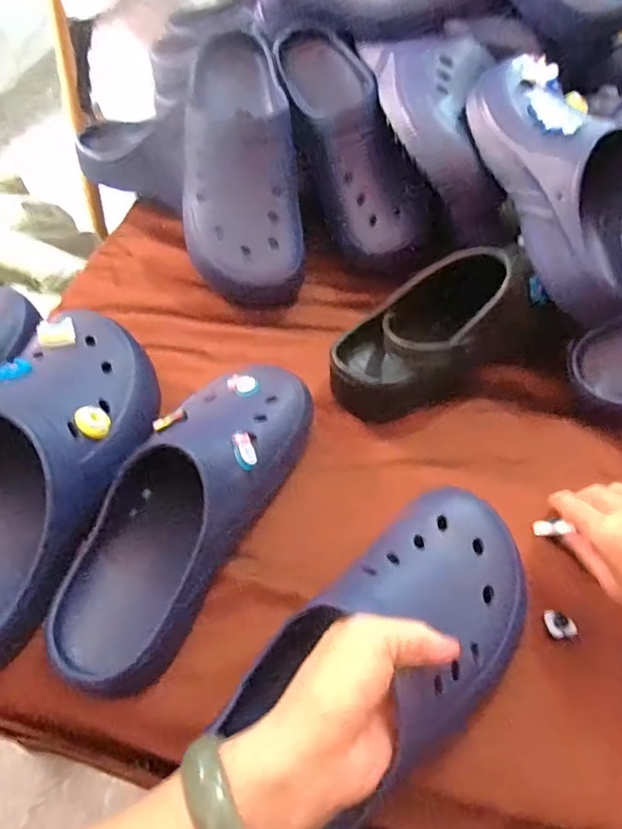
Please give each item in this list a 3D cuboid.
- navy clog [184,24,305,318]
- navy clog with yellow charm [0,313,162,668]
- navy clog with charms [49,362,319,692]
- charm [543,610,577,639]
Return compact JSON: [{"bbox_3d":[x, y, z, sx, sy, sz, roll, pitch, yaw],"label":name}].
[{"bbox_3d":[-0.073,-0.259,0.574,0.116,0.085,0.298,-7,82,-7],"label":"navy clog"},{"bbox_3d":[-0.198,0.033,0.421,0.117,0.085,0.285,15,56,8],"label":"navy clog with yellow charm"},{"bbox_3d":[-0.092,0.054,0.411,0.102,0.082,0.256,24,58,14],"label":"navy clog with charms"},{"bbox_3d":[0.169,0.143,0.398,0.018,0.009,0.019,1,55,-1],"label":"charm"}]

